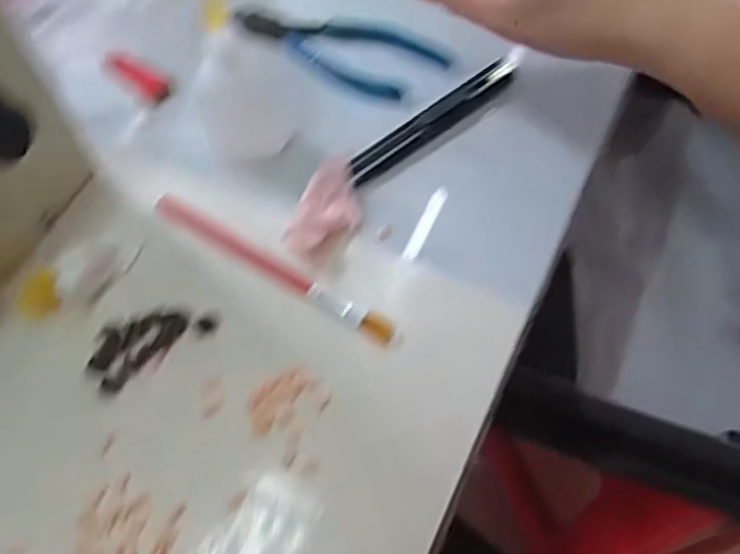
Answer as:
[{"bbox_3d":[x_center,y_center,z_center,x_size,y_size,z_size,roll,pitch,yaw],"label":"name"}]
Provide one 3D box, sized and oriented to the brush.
[{"bbox_3d":[-0.051,-0.007,0.343,0.147,0.007,0.011,30,66,15],"label":"brush"}]

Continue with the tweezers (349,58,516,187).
[{"bbox_3d":[0.034,-0.089,0.380,0.116,0.008,0.017,-36,67,-17],"label":"tweezers"}]

